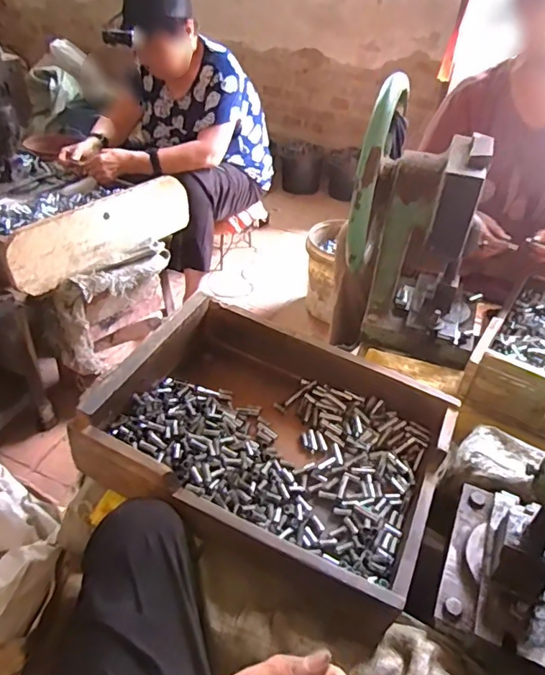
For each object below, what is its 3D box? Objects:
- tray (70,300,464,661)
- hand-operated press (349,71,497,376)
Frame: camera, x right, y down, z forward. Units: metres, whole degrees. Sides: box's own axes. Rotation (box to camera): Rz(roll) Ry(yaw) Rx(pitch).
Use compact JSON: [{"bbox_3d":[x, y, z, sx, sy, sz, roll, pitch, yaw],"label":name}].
[{"bbox_3d":[0.007,0.145,0.762,0.448,0.148,0.352,28,44,10],"label":"tray"},{"bbox_3d":[0.284,-0.181,0.939,0.248,0.420,0.257,16,40,15],"label":"hand-operated press"}]

